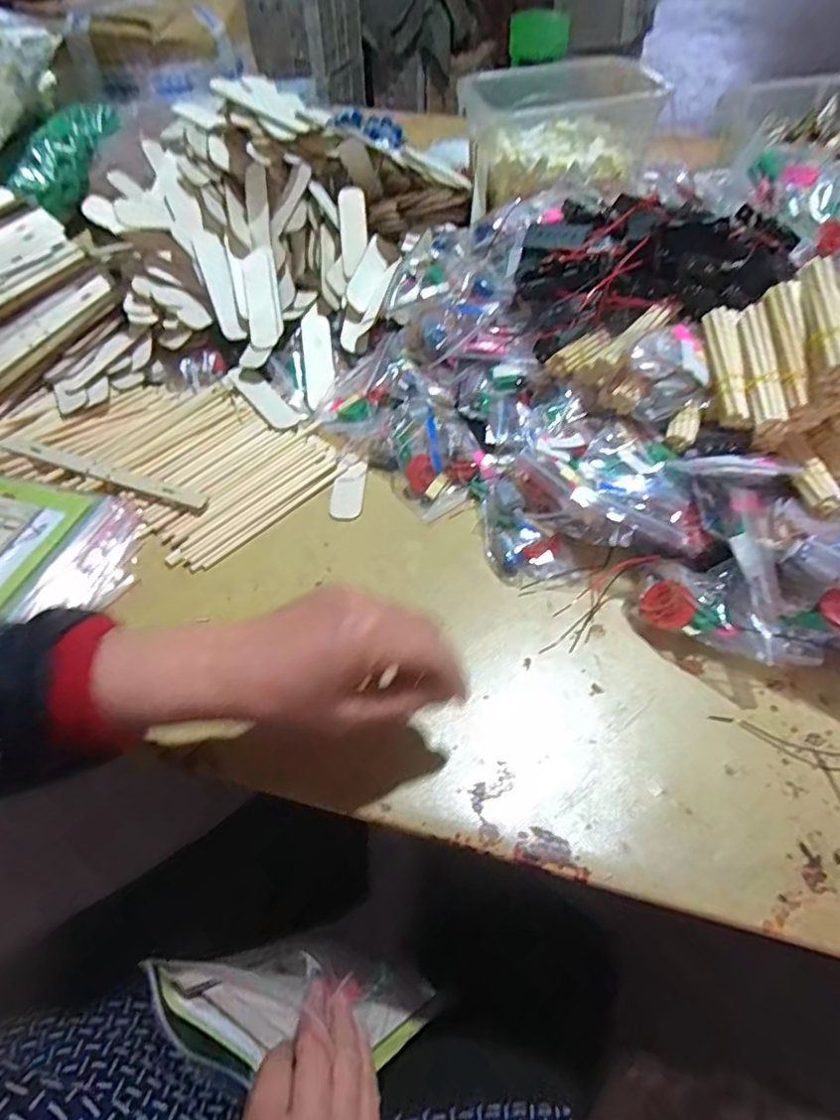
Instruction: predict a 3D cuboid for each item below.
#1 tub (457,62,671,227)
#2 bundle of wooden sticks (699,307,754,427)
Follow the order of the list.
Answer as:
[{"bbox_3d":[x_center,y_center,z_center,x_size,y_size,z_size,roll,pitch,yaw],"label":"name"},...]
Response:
[{"bbox_3d":[0.179,-0.555,0.735,0.231,0.090,0.149,-5,54,-3],"label":"tub"},{"bbox_3d":[0.220,-0.138,0.414,0.019,0.023,0.101,3,68,3],"label":"bundle of wooden sticks"}]

